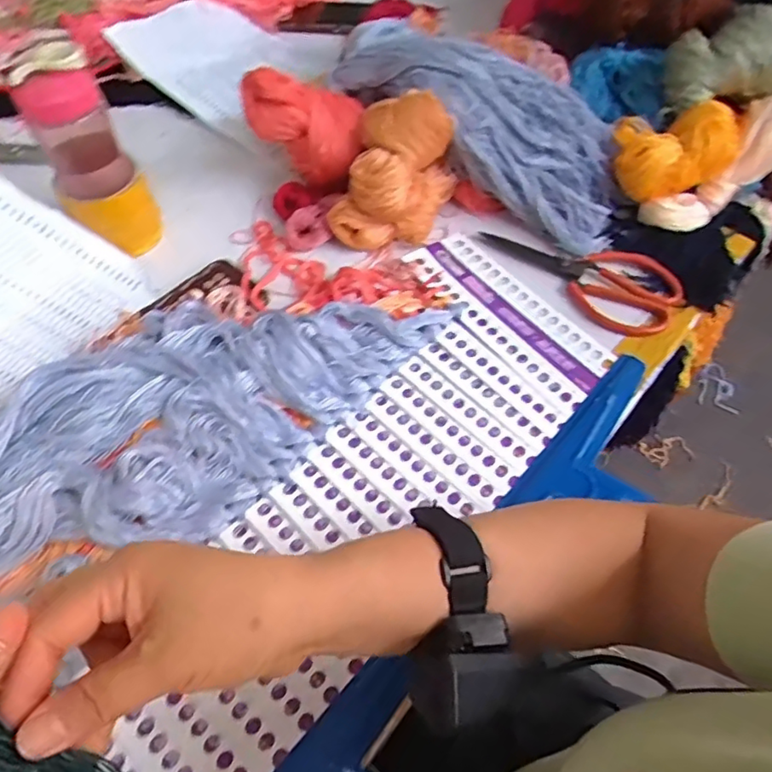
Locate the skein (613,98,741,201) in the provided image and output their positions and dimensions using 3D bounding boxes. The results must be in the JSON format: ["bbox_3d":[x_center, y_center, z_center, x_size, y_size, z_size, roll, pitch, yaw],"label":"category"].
[{"bbox_3d":[0.308,-0.248,0.613,0.129,0.057,0.082,-13,59,-8],"label":"skein"}]

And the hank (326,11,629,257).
[{"bbox_3d":[0.104,-0.286,0.625,0.357,0.094,0.133,35,63,-2],"label":"hank"}]

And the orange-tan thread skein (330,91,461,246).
[{"bbox_3d":[0.008,-0.216,0.593,0.105,0.115,0.111,16,60,9],"label":"orange-tan thread skein"}]

